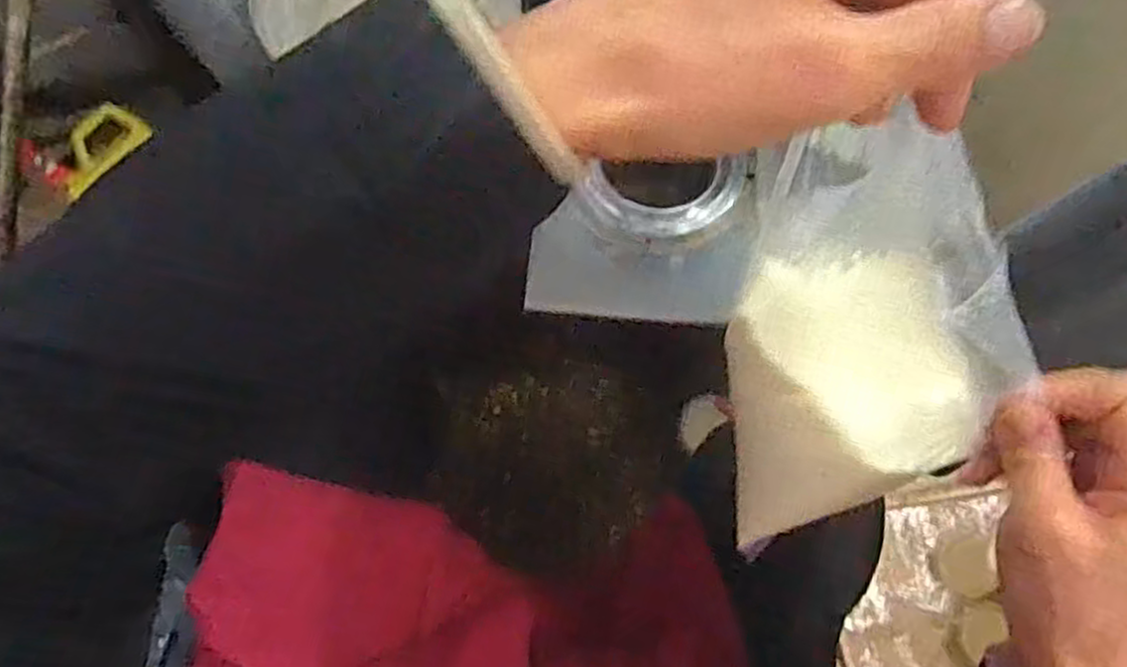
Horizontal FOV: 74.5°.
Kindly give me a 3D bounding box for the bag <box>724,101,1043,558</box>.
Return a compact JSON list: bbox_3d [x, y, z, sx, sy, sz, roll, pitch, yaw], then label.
[{"bbox_3d":[0.153,0.016,0.388,0.102,0.260,0.084,2,49,-2],"label":"bag"}]

